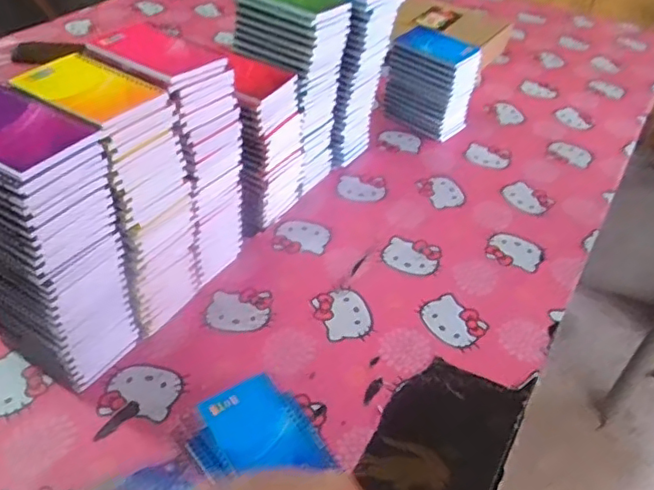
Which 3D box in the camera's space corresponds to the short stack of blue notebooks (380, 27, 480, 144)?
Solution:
[{"bbox_3d":[0.177,-0.280,1.058,0.142,0.162,0.073,31,47,26],"label":"short stack of blue notebooks"}]

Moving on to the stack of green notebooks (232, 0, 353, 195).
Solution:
[{"bbox_3d":[-0.051,-0.219,0.875,0.127,0.296,0.108,29,46,24],"label":"stack of green notebooks"}]

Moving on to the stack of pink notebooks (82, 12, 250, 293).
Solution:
[{"bbox_3d":[-0.190,-0.101,0.742,0.140,0.296,0.116,24,44,20],"label":"stack of pink notebooks"}]

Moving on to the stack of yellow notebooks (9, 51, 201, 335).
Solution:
[{"bbox_3d":[-0.230,-0.047,0.666,0.141,0.289,0.106,29,46,25],"label":"stack of yellow notebooks"}]

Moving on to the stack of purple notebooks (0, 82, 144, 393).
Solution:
[{"bbox_3d":[-0.282,0.009,0.597,0.131,0.289,0.094,23,44,19],"label":"stack of purple notebooks"}]

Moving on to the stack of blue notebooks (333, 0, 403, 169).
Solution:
[{"bbox_3d":[0.023,-0.267,0.931,0.134,0.293,0.110,36,49,29],"label":"stack of blue notebooks"}]

